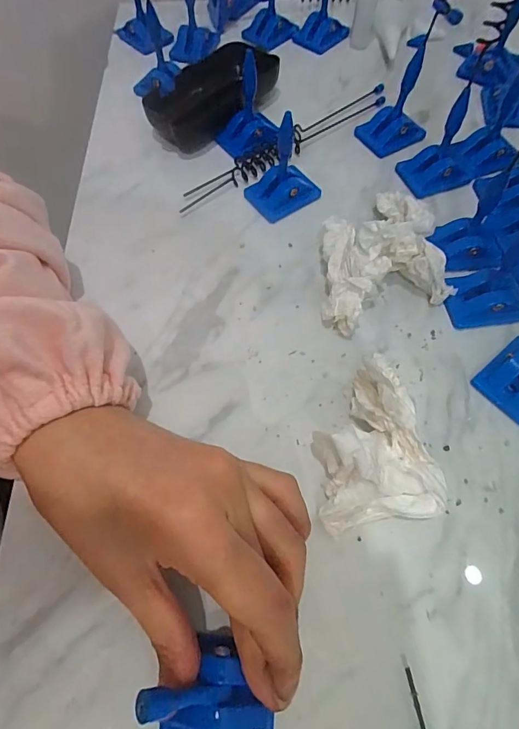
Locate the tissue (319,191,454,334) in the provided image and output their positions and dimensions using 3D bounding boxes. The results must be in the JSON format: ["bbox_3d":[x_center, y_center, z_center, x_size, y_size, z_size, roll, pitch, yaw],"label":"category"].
[{"bbox_3d":[0.068,-0.067,0.246,0.082,0.041,0.077,-19,66,-8],"label":"tissue"}]

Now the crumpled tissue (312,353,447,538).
[{"bbox_3d":[0.051,0.033,0.198,0.054,0.041,0.078,-9,65,-4],"label":"crumpled tissue"}]

